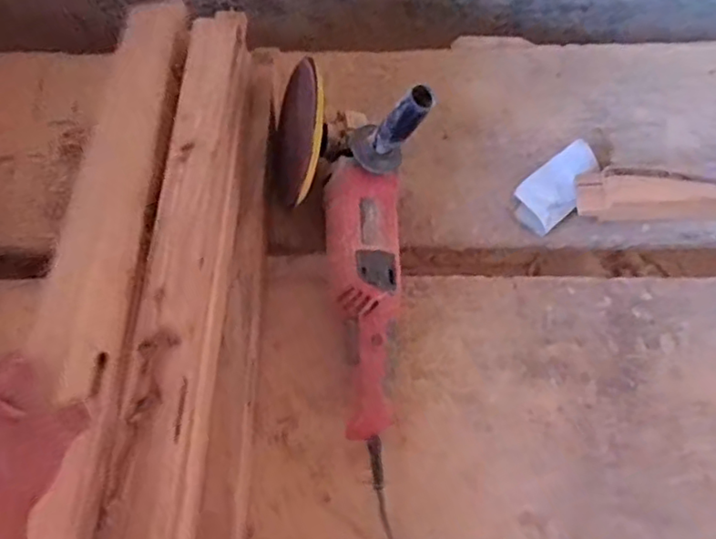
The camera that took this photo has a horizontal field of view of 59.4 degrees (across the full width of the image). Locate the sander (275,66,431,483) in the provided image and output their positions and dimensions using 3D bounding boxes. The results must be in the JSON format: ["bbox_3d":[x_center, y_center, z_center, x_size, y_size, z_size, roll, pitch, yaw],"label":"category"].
[{"bbox_3d":[0.007,-0.014,0.698,0.164,0.163,0.469,-7,83,0],"label":"sander"}]

